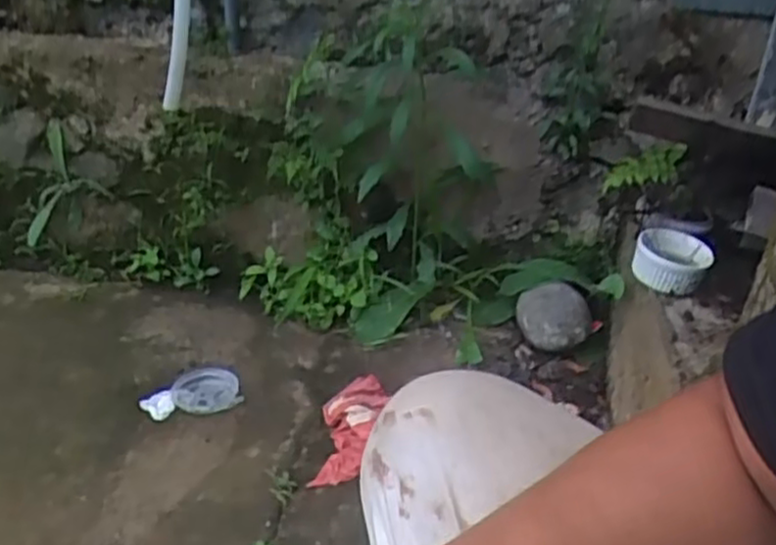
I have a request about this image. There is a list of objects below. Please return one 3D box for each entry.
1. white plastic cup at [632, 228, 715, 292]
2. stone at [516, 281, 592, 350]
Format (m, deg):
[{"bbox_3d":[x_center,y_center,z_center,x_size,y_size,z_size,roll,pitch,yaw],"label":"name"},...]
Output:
[{"bbox_3d":[0.390,-0.018,1.032,0.098,0.047,0.097,17,32,21],"label":"white plastic cup"},{"bbox_3d":[0.259,0.077,1.185,0.110,0.093,0.093,12,31,12],"label":"stone"}]

